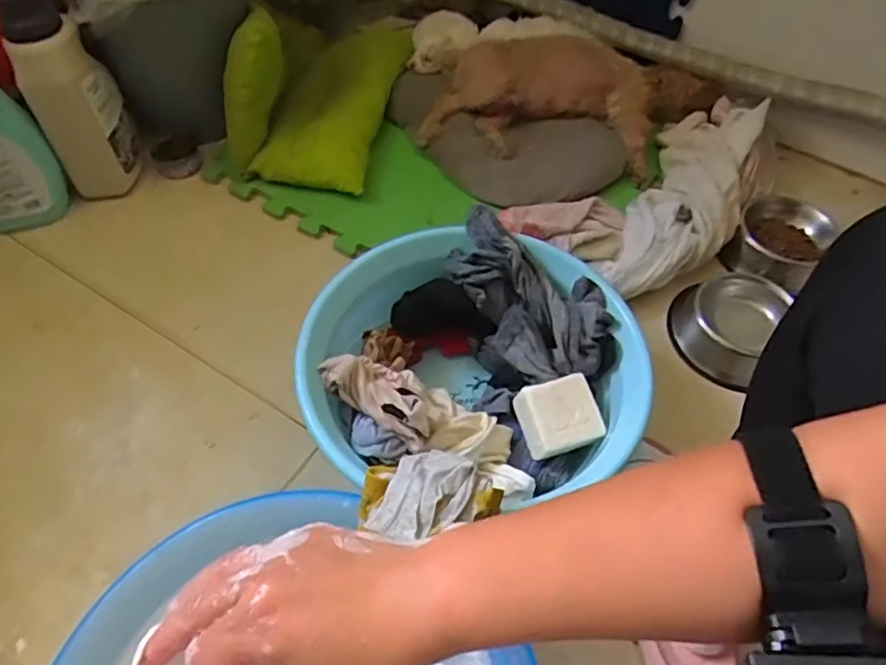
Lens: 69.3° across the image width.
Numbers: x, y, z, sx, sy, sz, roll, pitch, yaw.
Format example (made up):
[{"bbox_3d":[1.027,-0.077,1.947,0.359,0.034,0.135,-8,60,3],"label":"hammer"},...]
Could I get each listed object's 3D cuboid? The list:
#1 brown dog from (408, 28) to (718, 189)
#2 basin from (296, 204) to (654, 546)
[{"bbox_3d":[0.207,-0.363,0.992,0.440,0.097,0.218,10,54,4],"label":"brown dog"},{"bbox_3d":[0.029,0.050,0.674,0.334,0.174,0.291,-27,60,-20],"label":"basin"}]

